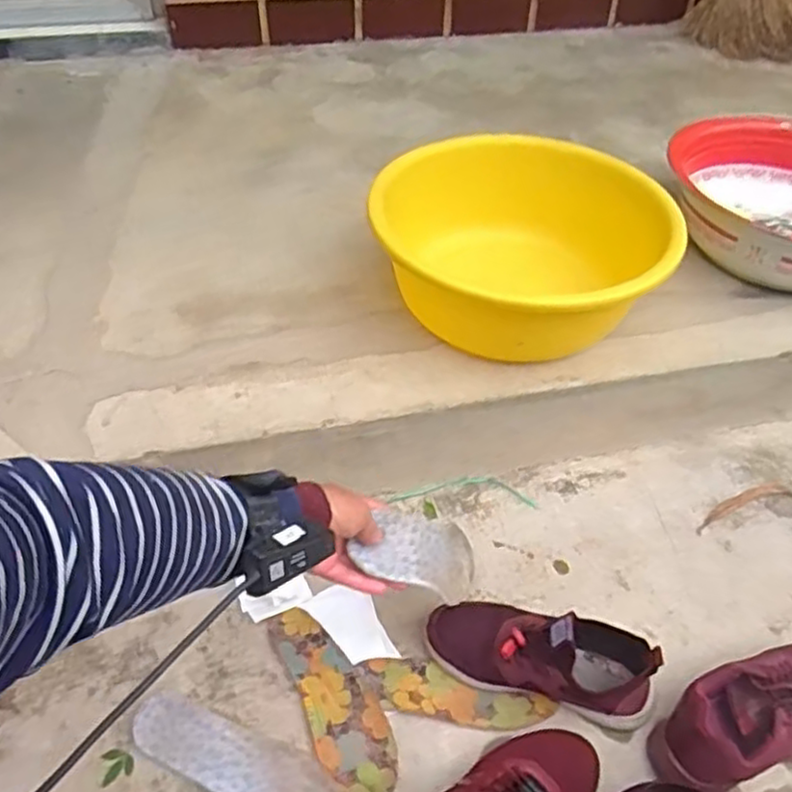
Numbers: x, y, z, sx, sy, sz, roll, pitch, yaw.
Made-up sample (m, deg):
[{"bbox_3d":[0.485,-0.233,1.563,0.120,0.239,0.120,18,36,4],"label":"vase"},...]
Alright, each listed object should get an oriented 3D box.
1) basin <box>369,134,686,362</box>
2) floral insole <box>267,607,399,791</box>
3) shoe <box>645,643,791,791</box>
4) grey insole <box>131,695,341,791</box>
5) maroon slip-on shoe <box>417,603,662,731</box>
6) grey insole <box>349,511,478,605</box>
[{"bbox_3d":[0.162,-0.201,0.984,0.385,0.176,0.329,12,45,10],"label":"basin"},{"bbox_3d":[-0.066,0.327,0.777,0.077,0.007,0.222,-21,52,-18],"label":"floral insole"},{"bbox_3d":[0.383,0.331,0.744,0.252,0.105,0.094,-15,49,-16],"label":"shoe"},{"bbox_3d":[-0.154,0.380,0.725,0.248,0.006,0.082,26,51,18],"label":"grey insole"},{"bbox_3d":[0.155,0.275,0.766,0.244,0.109,0.091,18,48,14],"label":"maroon slip-on shoe"},{"bbox_3d":[0.032,0.164,0.721,0.034,0.230,0.078,-8,70,23],"label":"grey insole"}]

